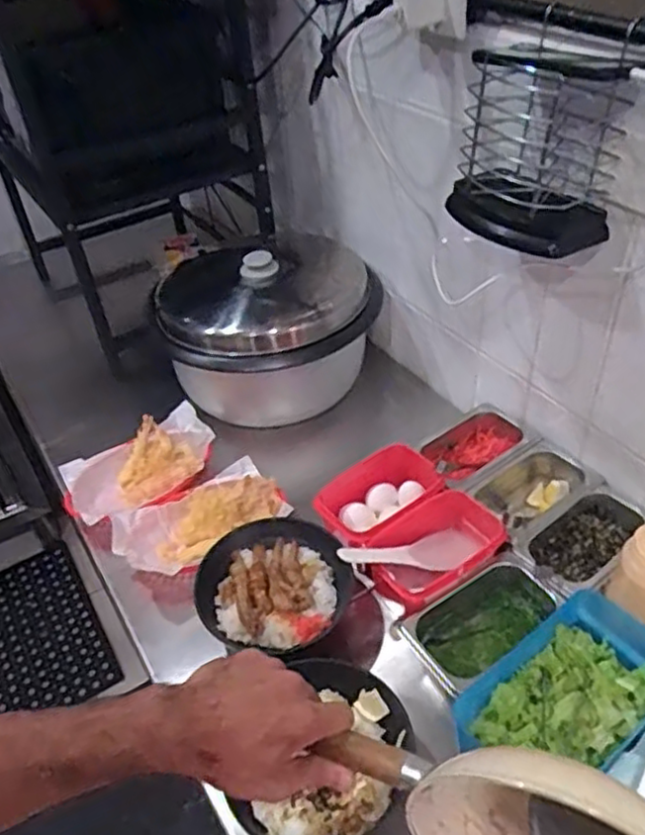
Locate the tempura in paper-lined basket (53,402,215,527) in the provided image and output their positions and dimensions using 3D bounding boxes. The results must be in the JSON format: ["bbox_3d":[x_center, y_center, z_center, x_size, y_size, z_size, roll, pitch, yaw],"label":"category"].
[{"bbox_3d":[-0.260,0.080,1.013,0.220,0.052,0.142,-25,45,-22],"label":"tempura in paper-lined basket"}]

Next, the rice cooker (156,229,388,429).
[{"bbox_3d":[-0.092,-0.149,1.137,0.340,0.211,0.344,-17,43,-14],"label":"rice cooker"}]

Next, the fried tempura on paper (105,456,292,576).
[{"bbox_3d":[-0.160,0.143,0.923,0.227,0.047,0.131,-23,45,-20],"label":"fried tempura on paper"}]

